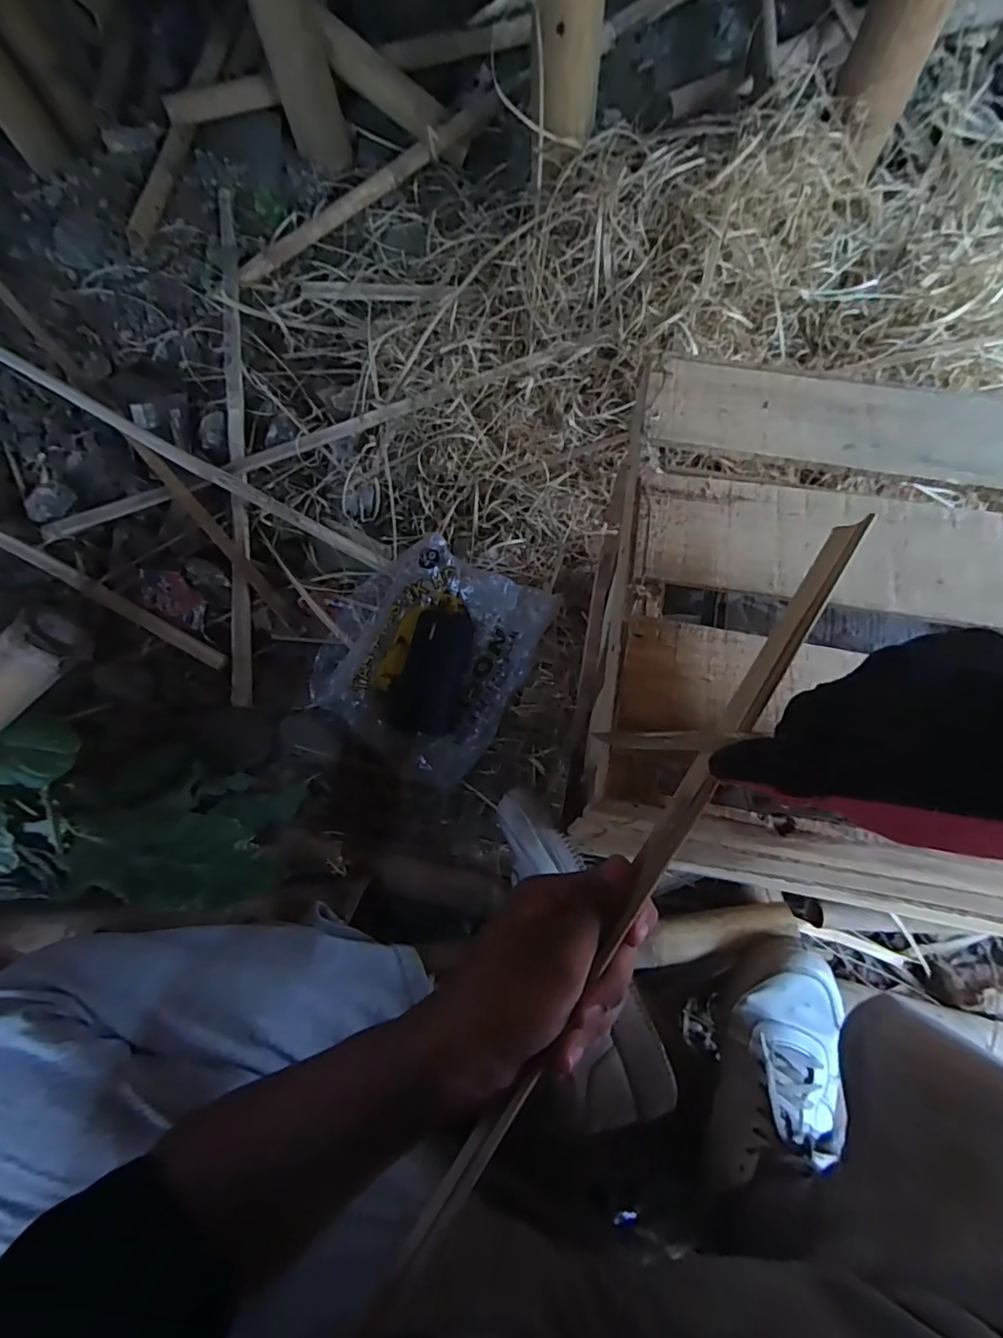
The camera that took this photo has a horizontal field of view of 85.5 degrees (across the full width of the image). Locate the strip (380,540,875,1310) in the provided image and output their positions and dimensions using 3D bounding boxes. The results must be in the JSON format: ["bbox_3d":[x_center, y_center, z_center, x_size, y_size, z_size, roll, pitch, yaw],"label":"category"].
[{"bbox_3d":[0.077,0.104,0.282,0.011,0.030,0.451,33,81,9],"label":"strip"}]

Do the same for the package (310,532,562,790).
[{"bbox_3d":[-0.101,-0.020,0.721,0.263,0.063,0.280,28,75,10],"label":"package"}]

